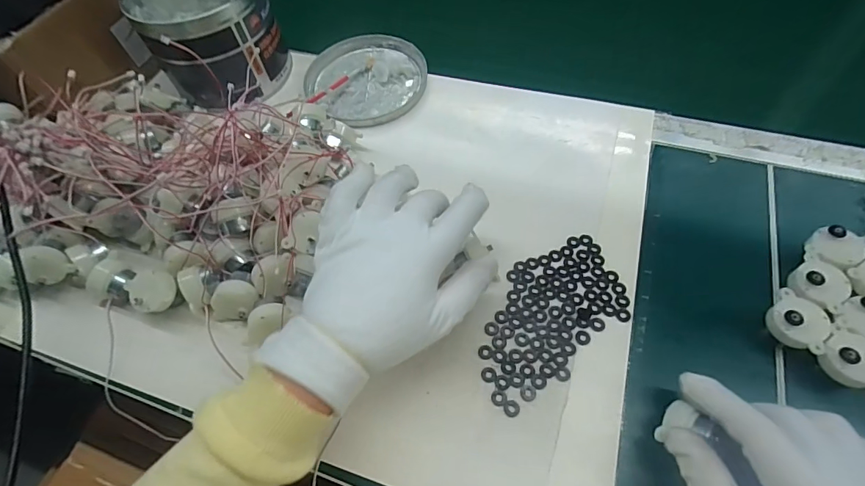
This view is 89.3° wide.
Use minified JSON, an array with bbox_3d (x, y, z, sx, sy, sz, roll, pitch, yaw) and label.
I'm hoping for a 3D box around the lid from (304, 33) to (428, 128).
[{"bbox_3d":[-0.072,-0.181,0.471,0.123,0.018,0.130,-2,59,3],"label":"lid"}]

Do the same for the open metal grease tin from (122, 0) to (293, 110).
[{"bbox_3d":[-0.229,-0.226,0.454,0.120,0.099,0.131,-28,61,-12],"label":"open metal grease tin"}]

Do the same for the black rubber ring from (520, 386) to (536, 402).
[{"bbox_3d":[0.065,0.102,0.297,0.011,0.004,0.010,-2,59,3],"label":"black rubber ring"}]

